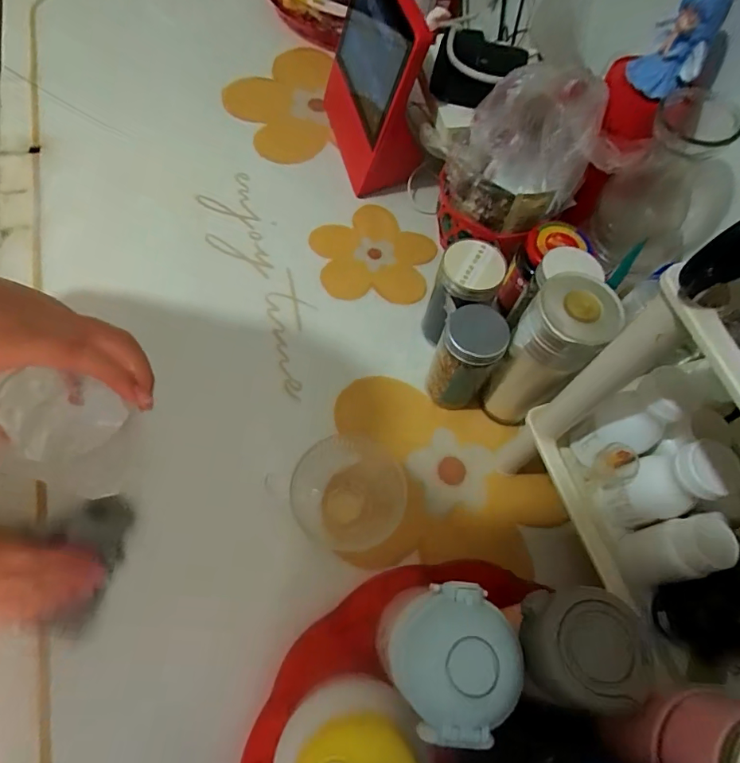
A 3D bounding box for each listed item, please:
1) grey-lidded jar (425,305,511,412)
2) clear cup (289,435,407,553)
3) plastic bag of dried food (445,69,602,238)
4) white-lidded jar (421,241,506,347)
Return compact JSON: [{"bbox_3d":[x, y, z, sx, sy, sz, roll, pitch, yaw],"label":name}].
[{"bbox_3d":[0.097,-0.021,0.492,0.064,0.123,0.056,29,66,9],"label":"grey-lidded jar"},{"bbox_3d":[-0.018,0.103,0.472,0.103,0.051,0.112,2,64,-4],"label":"clear cup"},{"bbox_3d":[0.156,-0.241,0.505,0.136,0.153,0.077,17,64,3],"label":"plastic bag of dried food"},{"bbox_3d":[0.096,-0.089,0.525,0.062,0.118,0.071,4,64,-3],"label":"white-lidded jar"}]

